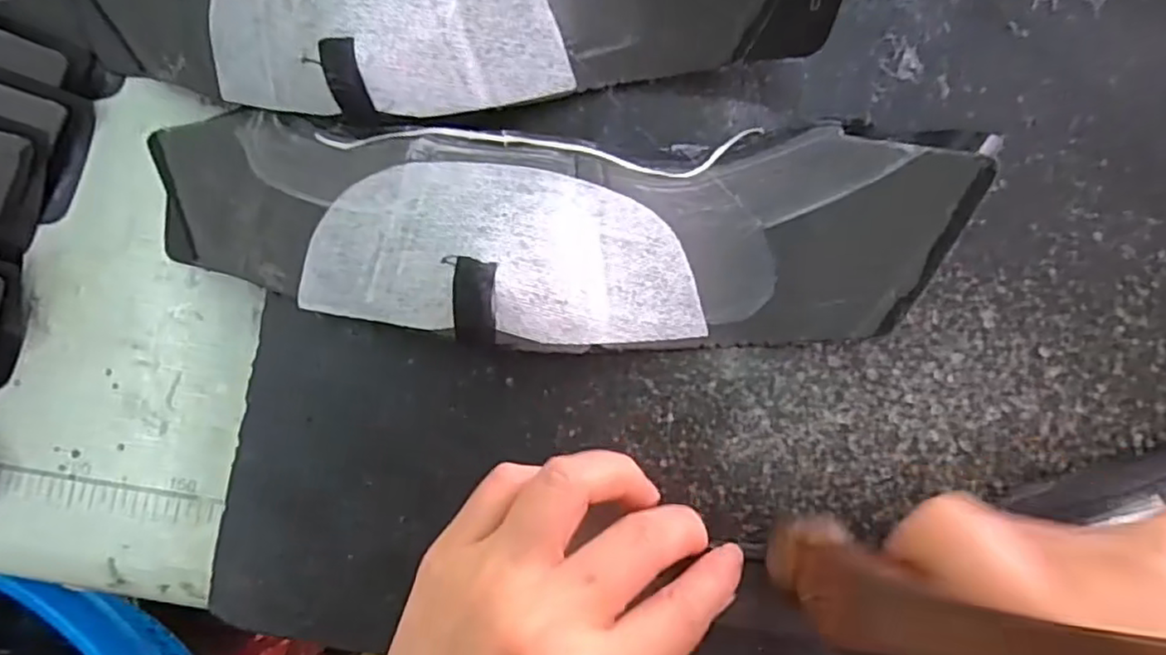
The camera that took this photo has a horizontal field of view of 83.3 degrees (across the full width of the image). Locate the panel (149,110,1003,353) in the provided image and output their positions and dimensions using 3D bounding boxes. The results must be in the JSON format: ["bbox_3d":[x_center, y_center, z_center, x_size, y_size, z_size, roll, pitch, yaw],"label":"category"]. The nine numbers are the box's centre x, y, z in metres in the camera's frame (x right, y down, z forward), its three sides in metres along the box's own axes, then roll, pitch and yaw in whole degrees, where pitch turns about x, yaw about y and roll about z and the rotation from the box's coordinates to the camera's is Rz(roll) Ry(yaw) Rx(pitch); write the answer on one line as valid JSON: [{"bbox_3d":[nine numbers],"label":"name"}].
[{"bbox_3d":[-0.027,-0.038,0.239,0.306,0.037,0.086,4,84,5],"label":"panel"}]

